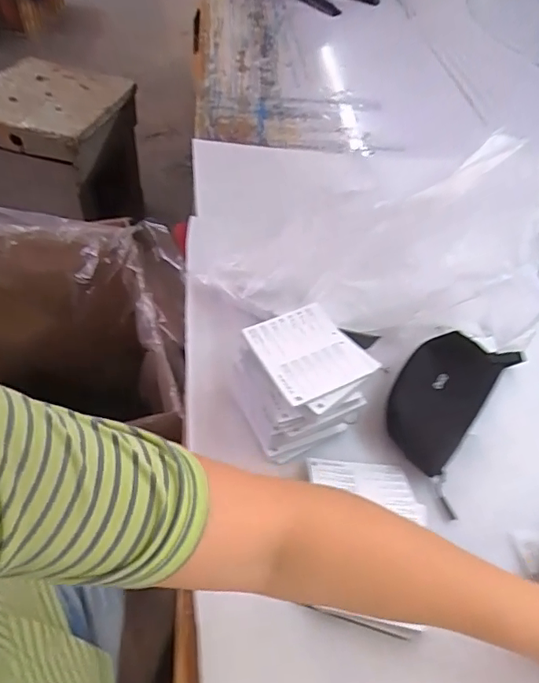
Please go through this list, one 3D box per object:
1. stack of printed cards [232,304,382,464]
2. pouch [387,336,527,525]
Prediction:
[{"bbox_3d":[0.032,0.042,0.535,0.114,0.097,0.112,-18,54,-20],"label":"stack of printed cards"},{"bbox_3d":[0.199,0.062,0.579,0.115,0.035,0.232,27,52,16],"label":"pouch"}]

